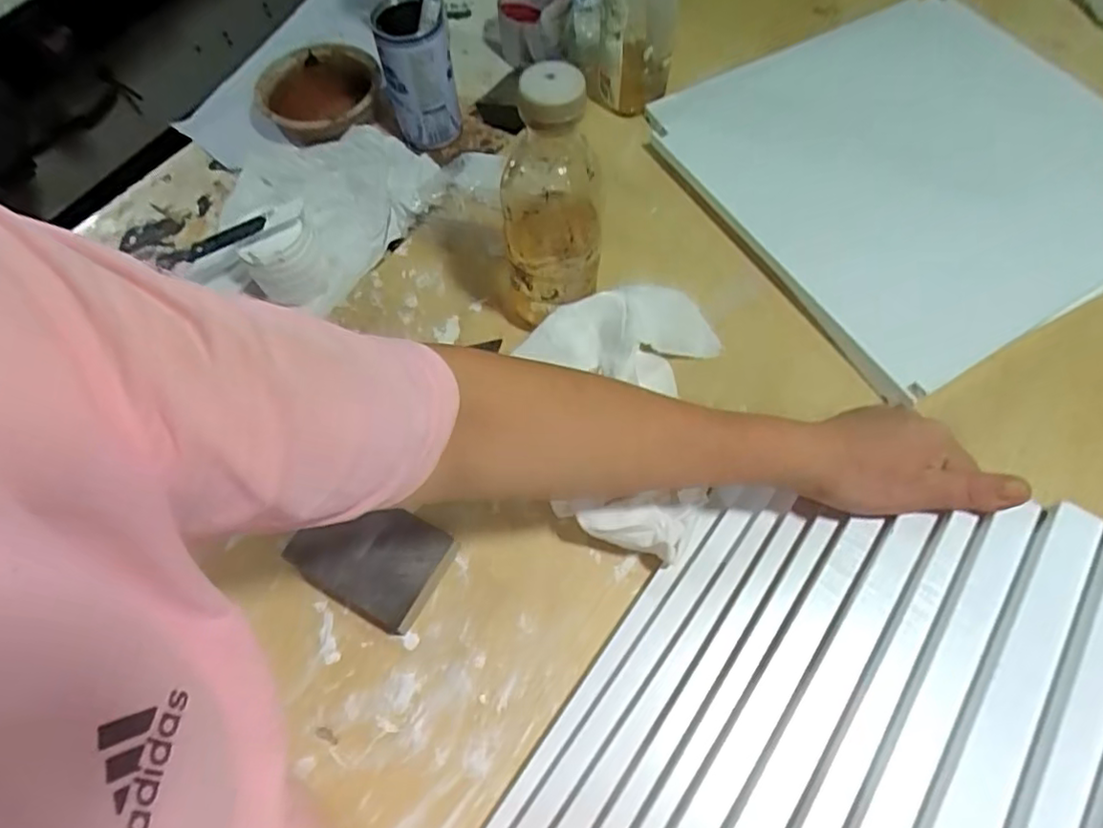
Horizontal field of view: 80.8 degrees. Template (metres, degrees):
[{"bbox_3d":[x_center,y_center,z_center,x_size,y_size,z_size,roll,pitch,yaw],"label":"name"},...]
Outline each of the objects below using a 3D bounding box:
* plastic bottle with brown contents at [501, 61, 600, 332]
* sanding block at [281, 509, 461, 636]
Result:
[{"bbox_3d":[-0.003,-0.145,0.472,0.077,0.195,0.070,-2,63,2],"label":"plastic bottle with brown contents"},{"bbox_3d":[-0.126,0.098,0.453,0.104,0.030,0.073,25,67,15],"label":"sanding block"}]

